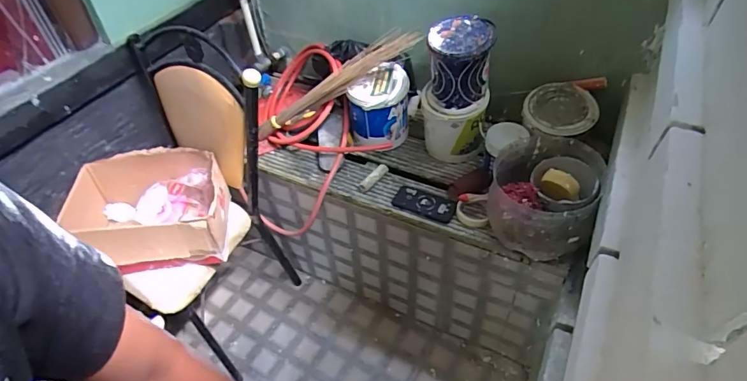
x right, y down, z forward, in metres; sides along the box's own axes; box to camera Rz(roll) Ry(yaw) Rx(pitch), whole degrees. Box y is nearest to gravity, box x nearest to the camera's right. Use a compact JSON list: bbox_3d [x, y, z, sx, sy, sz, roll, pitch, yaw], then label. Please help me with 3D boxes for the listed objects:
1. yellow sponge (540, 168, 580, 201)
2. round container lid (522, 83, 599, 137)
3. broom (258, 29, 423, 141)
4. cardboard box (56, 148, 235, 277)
[{"bbox_3d":[0.422,-0.011,1.034,0.083,0.038,0.064,42,100,36],"label":"yellow sponge"},{"bbox_3d":[0.480,-0.207,1.170,0.161,0.024,0.163,-9,60,16],"label":"round container lid"},{"bbox_3d":[-0.114,-0.293,1.304,0.570,0.073,0.071,-28,41,24],"label":"broom"},{"bbox_3d":[-0.550,0.058,1.166,0.322,0.194,0.260,-8,47,-5],"label":"cardboard box"}]

